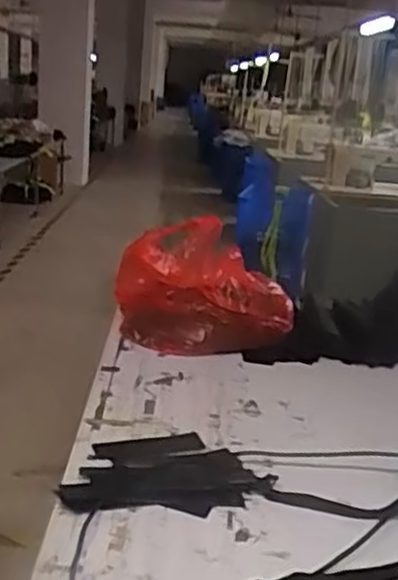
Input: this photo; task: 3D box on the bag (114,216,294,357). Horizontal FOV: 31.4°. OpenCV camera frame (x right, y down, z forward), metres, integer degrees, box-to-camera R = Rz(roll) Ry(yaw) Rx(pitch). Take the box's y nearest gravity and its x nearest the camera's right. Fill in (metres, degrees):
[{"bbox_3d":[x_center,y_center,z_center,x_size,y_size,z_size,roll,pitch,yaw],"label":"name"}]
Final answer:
[{"bbox_3d":[0.014,-0.002,1.345,0.310,0.204,0.227,1,17,-14],"label":"bag"}]

